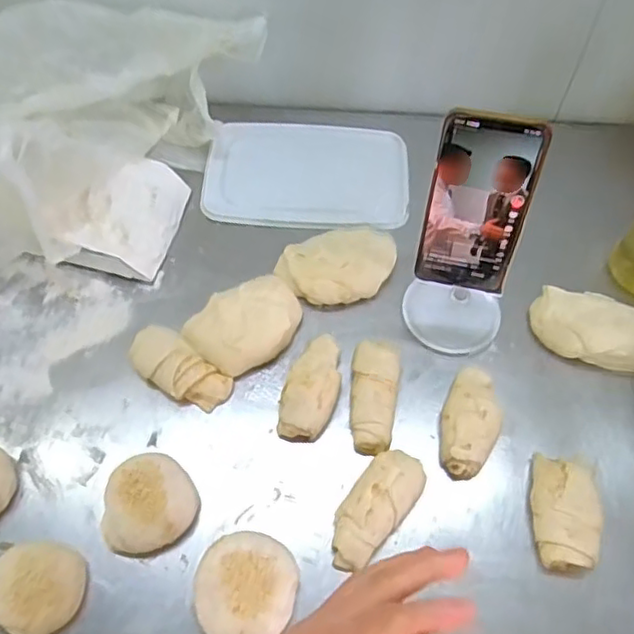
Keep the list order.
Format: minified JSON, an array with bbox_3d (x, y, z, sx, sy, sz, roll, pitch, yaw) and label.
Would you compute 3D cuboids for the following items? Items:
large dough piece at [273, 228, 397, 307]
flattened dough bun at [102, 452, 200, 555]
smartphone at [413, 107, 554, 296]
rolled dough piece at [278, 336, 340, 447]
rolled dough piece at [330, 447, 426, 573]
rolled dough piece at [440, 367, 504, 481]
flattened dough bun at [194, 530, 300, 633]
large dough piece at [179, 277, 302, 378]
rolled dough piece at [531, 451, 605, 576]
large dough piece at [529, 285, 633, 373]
[{"bbox_3d":[0.023,-0.050,0.642,0.122,0.042,0.071,-17,61,-9],"label":"large dough piece"},{"bbox_3d":[-0.142,0.155,0.531,0.077,0.028,0.075,0,60,0],"label":"flattened dough bun"},{"bbox_3d":[0.127,-0.085,0.501,0.078,0.159,0.005,12,45,7],"label":"smartphone"},{"bbox_3d":[-0.003,0.061,0.582,0.046,0.036,0.105,15,61,9],"label":"rolled dough piece"},{"bbox_3d":[0.047,0.160,0.527,0.046,0.038,0.102,33,65,18],"label":"rolled dough piece"},{"bbox_3d":[0.137,0.092,0.565,0.052,0.036,0.102,12,61,7],"label":"rolled dough piece"},{"bbox_3d":[-0.056,0.214,0.498,0.077,0.025,0.082,0,60,0],"label":"flattened dough bun"},{"bbox_3d":[-0.067,0.006,0.610,0.108,0.039,0.077,-33,65,-17],"label":"large dough piece"},{"bbox_3d":[0.205,0.163,0.523,0.052,0.030,0.089,11,61,7],"label":"rolled dough piece"},{"bbox_3d":[0.277,0.016,0.607,0.141,0.045,0.064,15,61,9],"label":"large dough piece"}]

